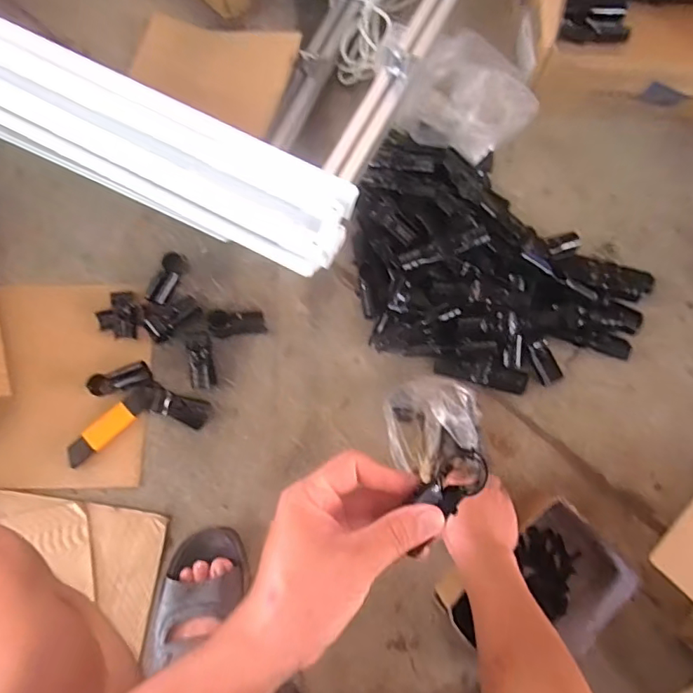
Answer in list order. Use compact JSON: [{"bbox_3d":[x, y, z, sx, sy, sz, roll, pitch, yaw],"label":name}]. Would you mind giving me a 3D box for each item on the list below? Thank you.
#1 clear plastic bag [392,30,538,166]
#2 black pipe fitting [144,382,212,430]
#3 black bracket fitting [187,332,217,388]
[{"bbox_3d":[0.169,-0.380,0.773,0.184,0.081,0.168,-17,76,-3],"label":"clear plastic bag"},{"bbox_3d":[-0.236,0.083,0.699,0.091,0.029,0.038,23,77,-7],"label":"black pipe fitting"},{"bbox_3d":[-0.207,0.018,0.717,0.032,0.028,0.082,-6,76,0],"label":"black bracket fitting"}]

